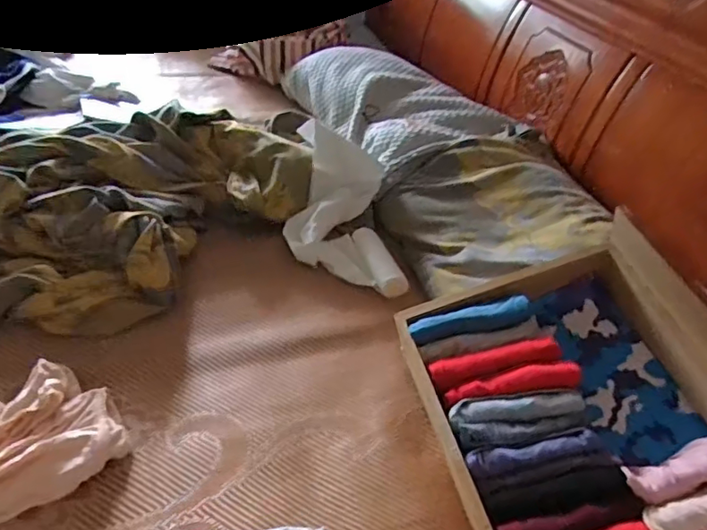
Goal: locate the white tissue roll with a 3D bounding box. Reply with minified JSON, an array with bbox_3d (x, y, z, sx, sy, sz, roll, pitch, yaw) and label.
[{"bbox_3d":[-0.020,-0.093,0.939,0.179,0.076,0.336,-3,61,-14],"label":"white tissue roll"}]

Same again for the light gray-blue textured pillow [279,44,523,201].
[{"bbox_3d":[0.071,-0.360,1.271,0.319,0.115,0.560,-13,42,-27],"label":"light gray-blue textured pillow"}]

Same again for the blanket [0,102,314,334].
[{"bbox_3d":[-0.405,-0.099,0.877,0.440,0.102,0.696,28,41,24],"label":"blanket"}]

